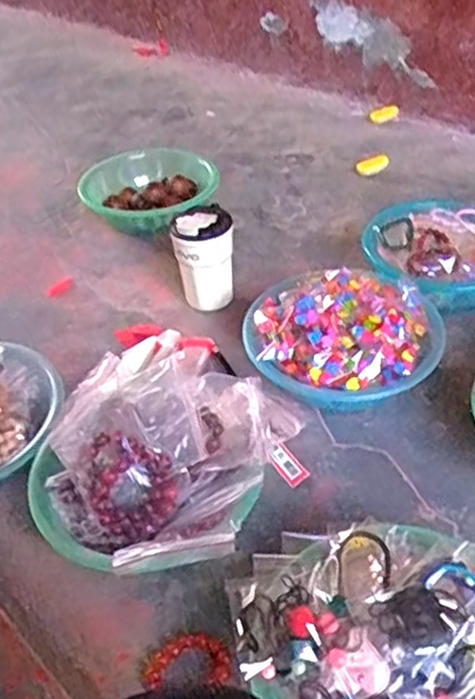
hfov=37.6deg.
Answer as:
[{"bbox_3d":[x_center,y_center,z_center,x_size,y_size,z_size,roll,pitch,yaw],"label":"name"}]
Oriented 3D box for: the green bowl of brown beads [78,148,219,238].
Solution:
[{"bbox_3d":[-0.159,-0.270,1.231,0.222,0.080,0.194,17,45,23],"label":"green bowl of brown beads"}]

